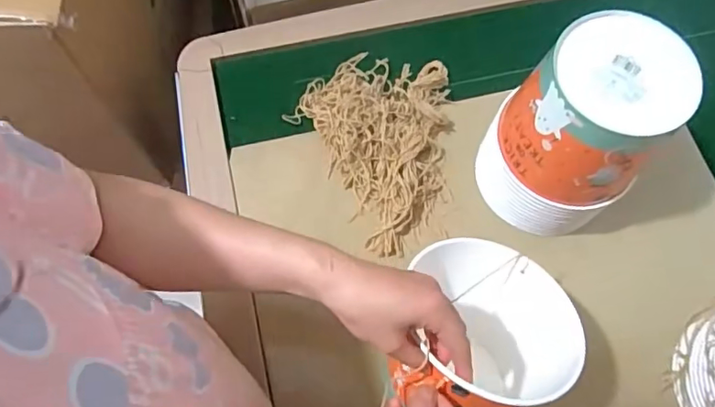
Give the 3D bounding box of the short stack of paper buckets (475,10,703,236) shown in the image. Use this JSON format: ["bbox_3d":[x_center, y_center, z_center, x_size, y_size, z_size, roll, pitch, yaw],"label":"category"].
[{"bbox_3d":[0.227,-0.067,0.570,0.146,0.228,0.149,-38,75,-15],"label":"short stack of paper buckets"}]

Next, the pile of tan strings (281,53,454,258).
[{"bbox_3d":[0.047,-0.097,0.683,0.225,0.039,0.260,-33,73,-13],"label":"pile of tan strings"}]

